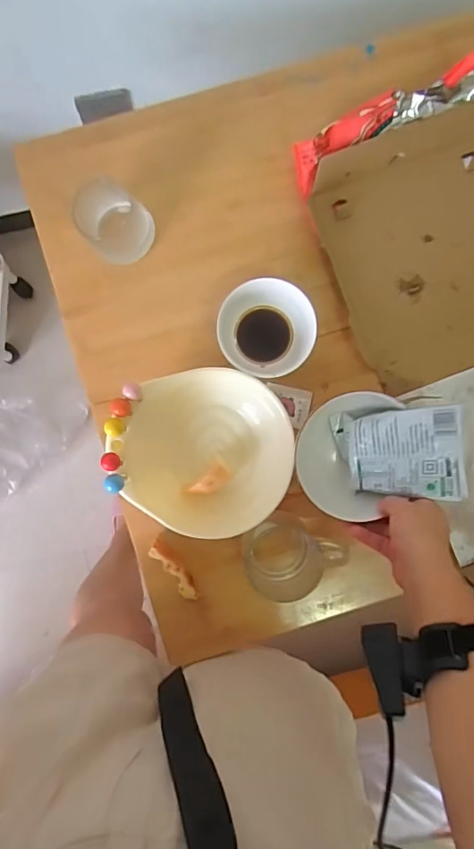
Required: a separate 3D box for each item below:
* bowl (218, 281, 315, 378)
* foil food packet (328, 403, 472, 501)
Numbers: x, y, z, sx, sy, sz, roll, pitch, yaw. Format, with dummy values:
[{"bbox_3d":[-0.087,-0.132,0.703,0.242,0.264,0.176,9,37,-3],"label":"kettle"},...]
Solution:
[{"bbox_3d":[0.034,-0.110,0.597,0.109,0.054,0.108,0,90,-2],"label":"bowl"},{"bbox_3d":[0.169,0.030,0.536,0.137,0.017,0.092,-3,95,33],"label":"foil food packet"}]

